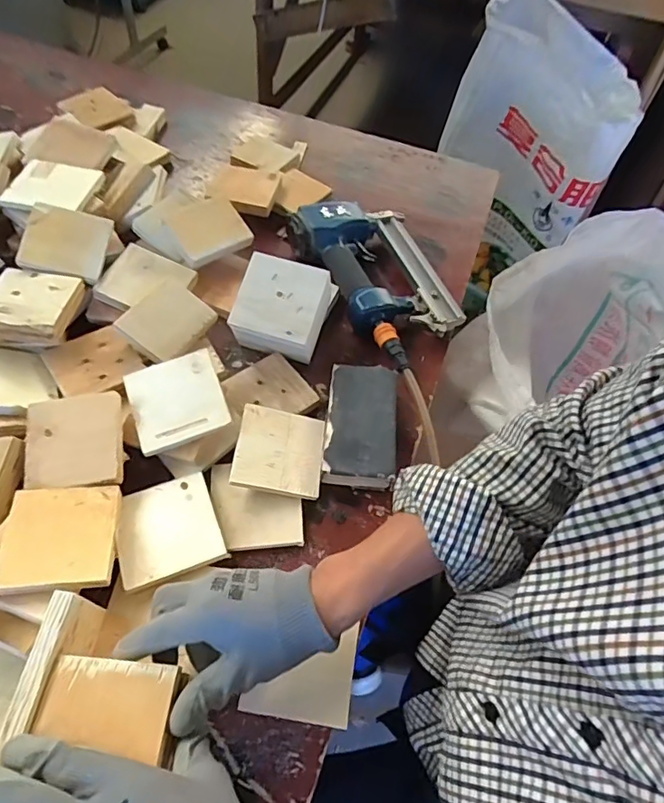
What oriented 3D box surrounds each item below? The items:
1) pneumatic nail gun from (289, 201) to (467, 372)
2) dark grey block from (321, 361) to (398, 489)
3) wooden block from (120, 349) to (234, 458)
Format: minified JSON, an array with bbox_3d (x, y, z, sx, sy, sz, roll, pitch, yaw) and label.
[{"bbox_3d":[0.077,-0.171,0.676,0.169,0.071,0.254,-26,63,-21],"label":"pneumatic nail gun"},{"bbox_3d":[0.033,0.024,0.567,0.076,0.034,0.139,9,57,0],"label":"dark grey block"},{"bbox_3d":[-0.157,-0.001,0.524,0.091,0.010,0.091,-20,74,-9],"label":"wooden block"}]

